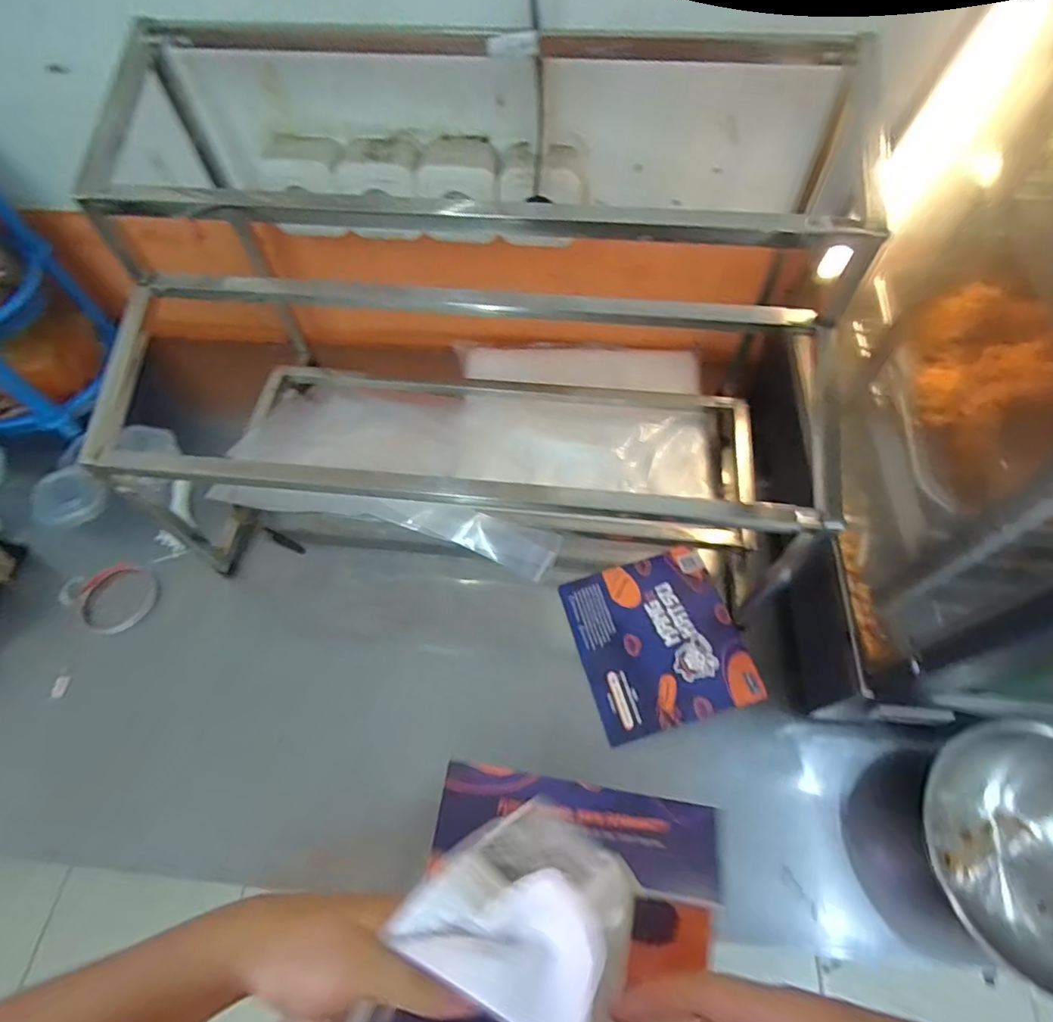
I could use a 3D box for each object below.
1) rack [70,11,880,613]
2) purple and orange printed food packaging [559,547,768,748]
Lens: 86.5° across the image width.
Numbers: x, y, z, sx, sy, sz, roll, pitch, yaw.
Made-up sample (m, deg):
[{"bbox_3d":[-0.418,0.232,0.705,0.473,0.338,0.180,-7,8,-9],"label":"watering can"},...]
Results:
[{"bbox_3d":[-0.020,-0.175,0.544,0.654,0.371,0.407,6,61,5],"label":"rack"},{"bbox_3d":[0.136,0.132,0.581,0.159,0.020,0.169,-14,61,-6],"label":"purple and orange printed food packaging"}]

